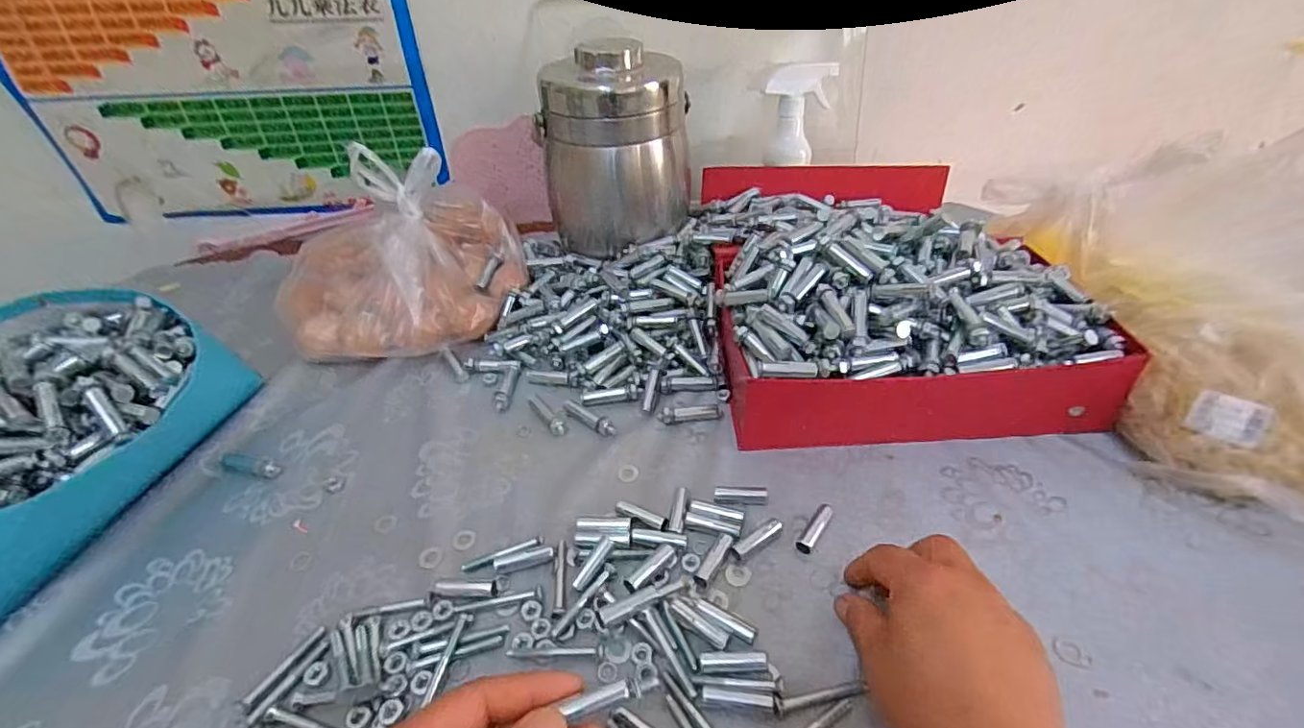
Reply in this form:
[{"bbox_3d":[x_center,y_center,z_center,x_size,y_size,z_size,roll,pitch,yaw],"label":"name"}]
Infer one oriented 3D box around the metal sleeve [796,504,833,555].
[{"bbox_3d":[0.113,0.114,0.400,0.011,0.009,0.041,25,48,29],"label":"metal sleeve"}]

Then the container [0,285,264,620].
[{"bbox_3d":[-0.489,0.053,0.433,0.264,0.113,0.277,10,43,14],"label":"container"}]

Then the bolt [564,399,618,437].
[{"bbox_3d":[-0.055,0.044,0.492,0.058,0.008,0.014,30,51,32],"label":"bolt"}]

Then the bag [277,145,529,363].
[{"bbox_3d":[-0.252,-0.102,0.571,0.246,0.155,0.159,-17,43,-15],"label":"bag"}]

